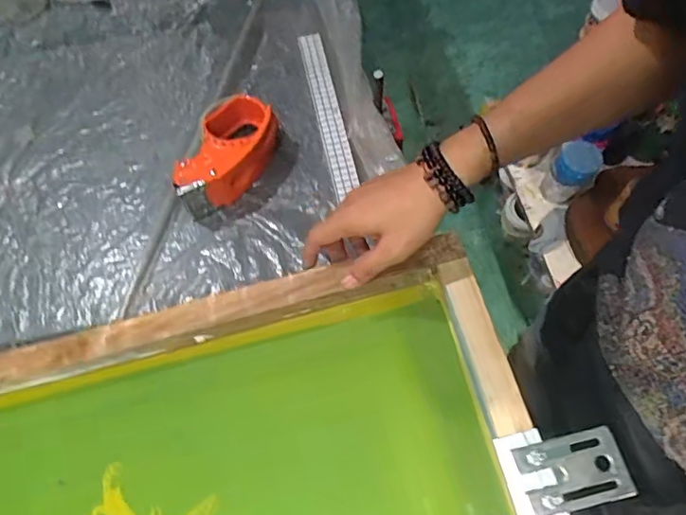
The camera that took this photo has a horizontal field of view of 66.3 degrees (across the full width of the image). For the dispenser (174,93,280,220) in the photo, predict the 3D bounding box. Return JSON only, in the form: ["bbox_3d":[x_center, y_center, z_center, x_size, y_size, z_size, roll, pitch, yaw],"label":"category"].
[{"bbox_3d":[-0.140,-0.129,0.643,0.085,0.063,0.162,18,66,11],"label":"dispenser"}]

